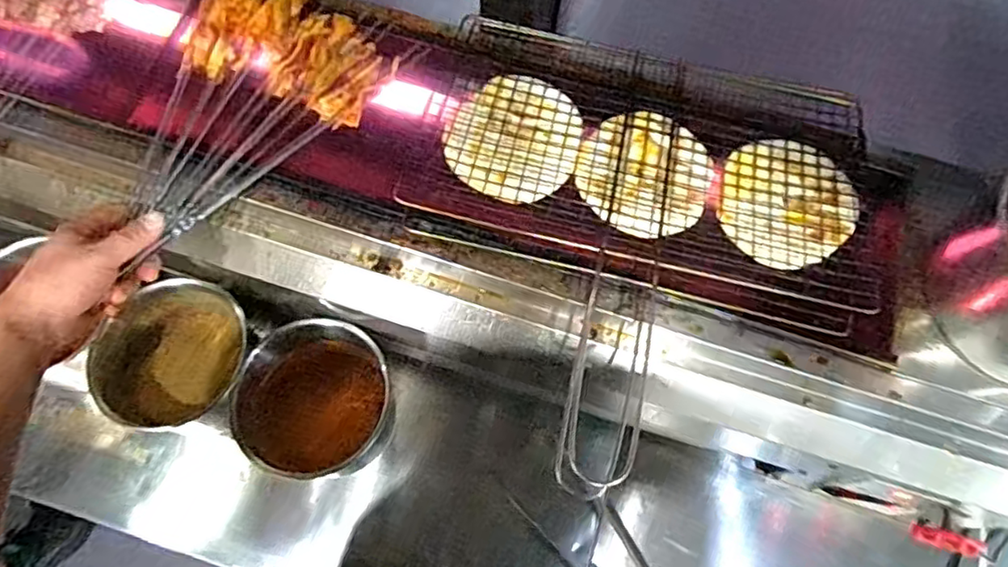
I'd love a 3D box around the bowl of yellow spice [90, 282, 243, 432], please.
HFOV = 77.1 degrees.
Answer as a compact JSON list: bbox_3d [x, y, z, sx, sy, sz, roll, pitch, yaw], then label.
[{"bbox_3d":[-0.343,0.081,0.669,0.151,0.097,0.163,1,69,-2],"label":"bowl of yellow spice"}]

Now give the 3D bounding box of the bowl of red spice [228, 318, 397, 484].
[{"bbox_3d":[-0.201,0.122,0.660,0.156,0.084,0.148,1,69,-2],"label":"bowl of red spice"}]

